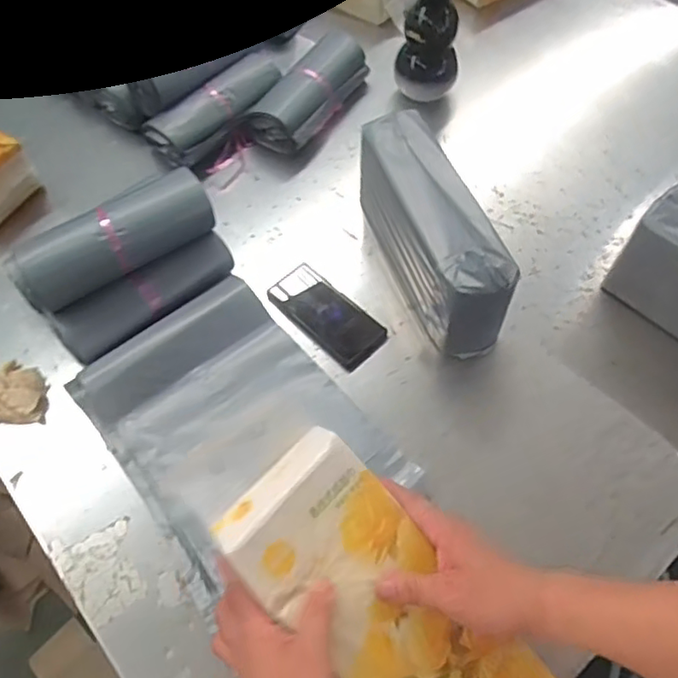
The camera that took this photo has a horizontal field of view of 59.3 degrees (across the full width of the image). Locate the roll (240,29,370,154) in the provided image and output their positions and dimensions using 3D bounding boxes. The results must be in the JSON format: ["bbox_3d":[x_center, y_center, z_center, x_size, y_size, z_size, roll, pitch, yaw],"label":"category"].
[{"bbox_3d":[-0.047,-0.413,0.993,0.101,0.074,0.242,28,64,16],"label":"roll"}]

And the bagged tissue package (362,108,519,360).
[{"bbox_3d":[0.120,-0.141,0.775,0.090,0.157,0.307,-18,61,-9],"label":"bagged tissue package"}]

